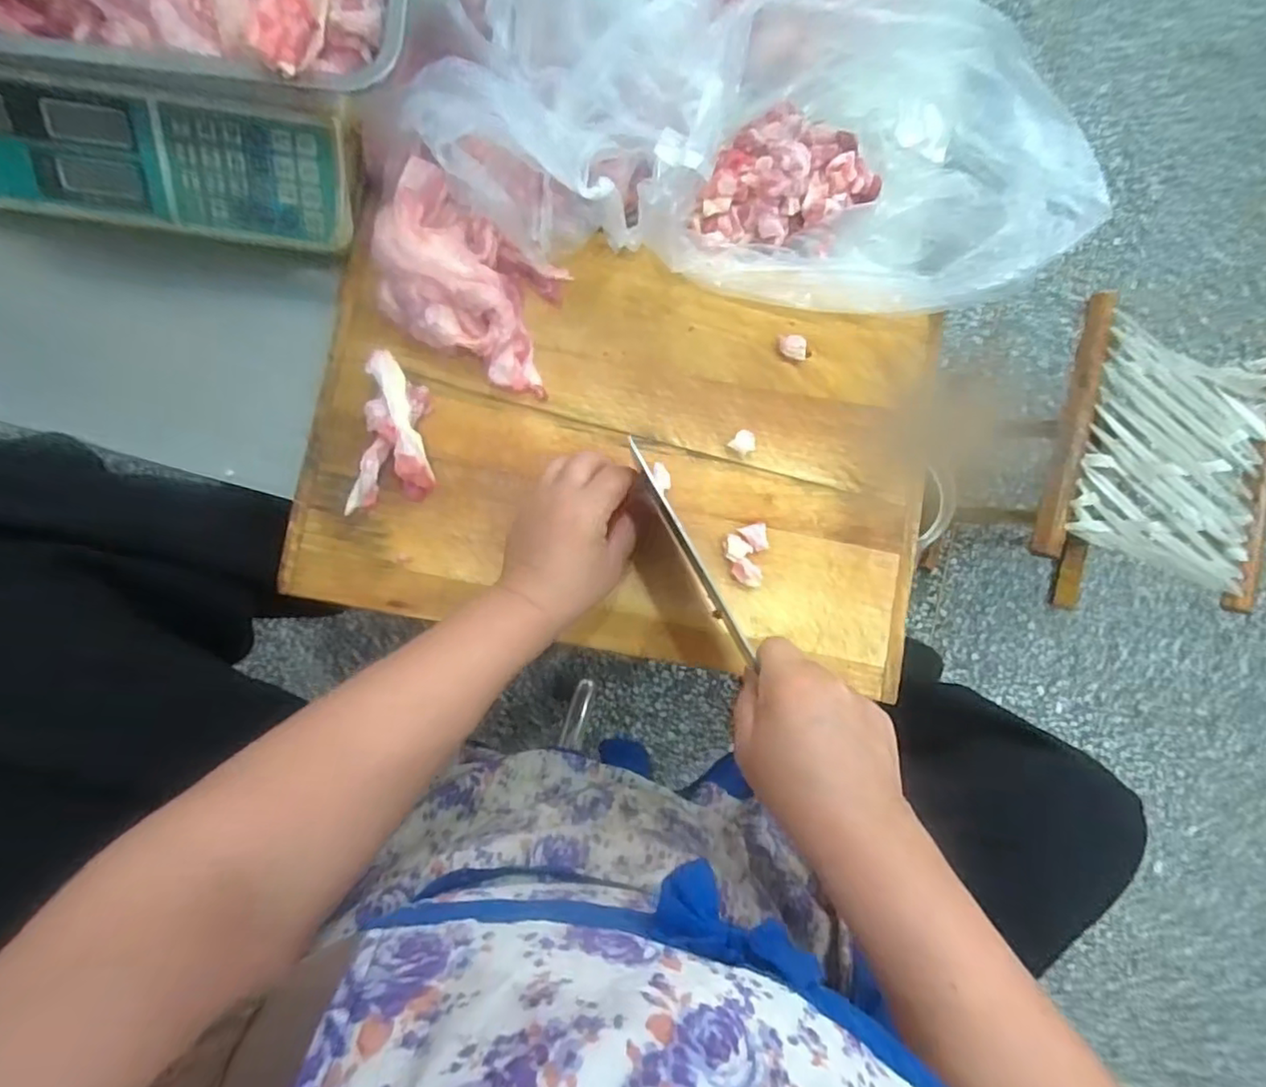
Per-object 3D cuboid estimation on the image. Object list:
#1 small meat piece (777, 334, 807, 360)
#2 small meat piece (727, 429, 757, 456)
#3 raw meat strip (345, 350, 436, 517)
[{"bbox_3d":[0.126,-0.156,0.504,0.023,0.010,0.016,6,84,-3],"label":"small meat piece"},{"bbox_3d":[0.089,-0.080,0.504,0.019,0.007,0.020,0,84,-3],"label":"small meat piece"},{"bbox_3d":[-0.174,-0.079,0.473,0.055,0.028,0.113,9,84,-2],"label":"raw meat strip"}]

